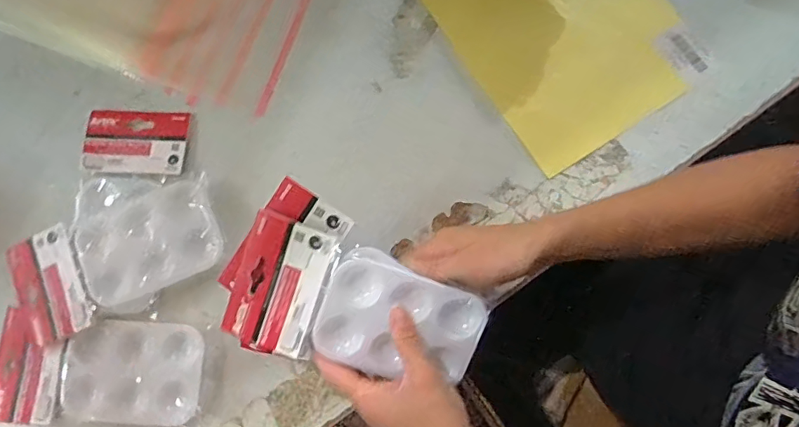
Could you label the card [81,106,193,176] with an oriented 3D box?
[{"bbox_3d":[-0.255,-0.070,0.488,0.099,0.004,0.064,4,74,1],"label":"card"}]

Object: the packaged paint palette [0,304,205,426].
[{"bbox_3d":[-0.270,0.139,0.445,0.187,0.016,0.097,5,80,4],"label":"packaged paint palette"}]

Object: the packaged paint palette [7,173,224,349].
[{"bbox_3d":[-0.256,0.037,0.455,0.188,0.014,0.093,-25,80,-2],"label":"packaged paint palette"}]

